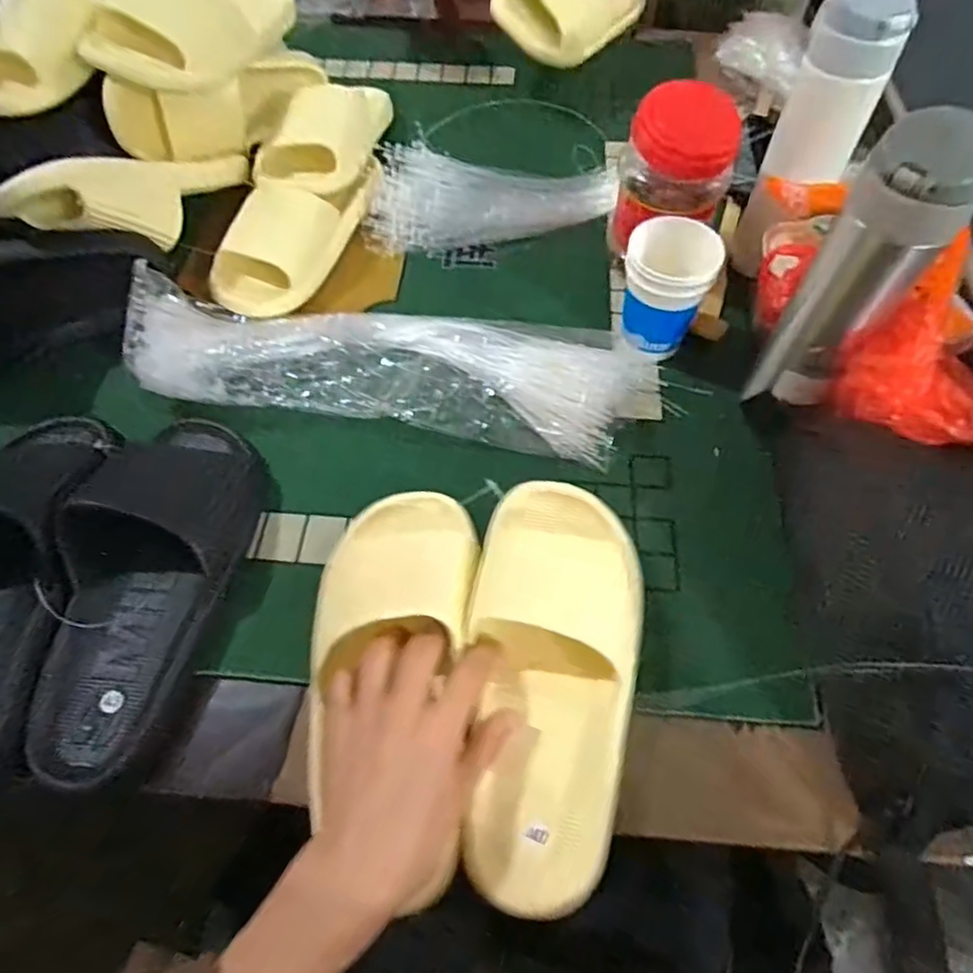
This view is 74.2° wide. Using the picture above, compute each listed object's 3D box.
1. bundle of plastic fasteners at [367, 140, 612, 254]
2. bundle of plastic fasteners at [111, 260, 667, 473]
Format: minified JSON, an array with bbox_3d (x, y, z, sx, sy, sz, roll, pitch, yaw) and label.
[{"bbox_3d":[0.008,-0.304,0.664,0.259,0.036,0.135,-5,59,-1],"label":"bundle of plastic fasteners"},{"bbox_3d":[-0.072,-0.094,0.519,0.417,0.062,0.130,3,59,3],"label":"bundle of plastic fasteners"}]

